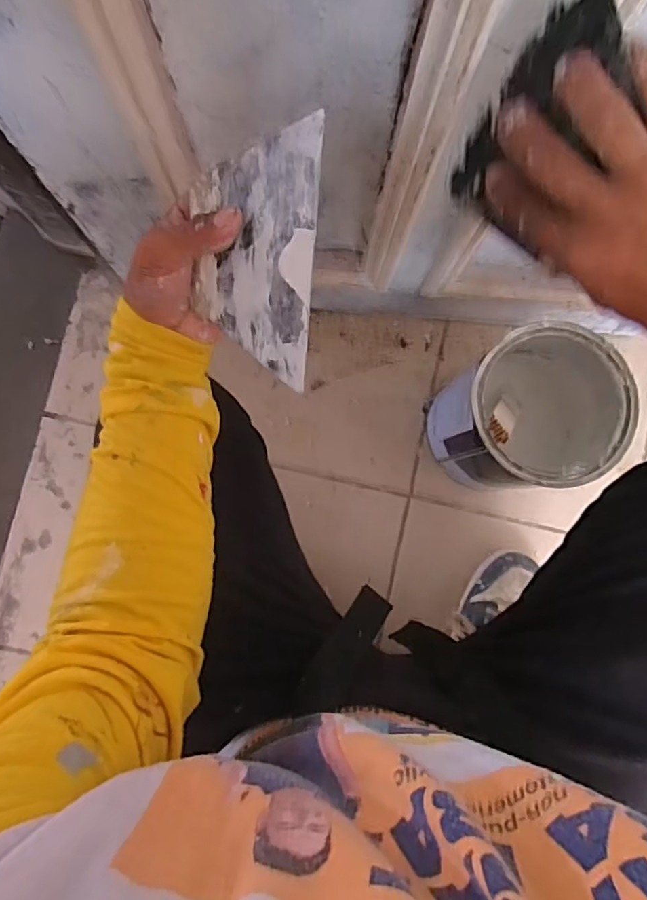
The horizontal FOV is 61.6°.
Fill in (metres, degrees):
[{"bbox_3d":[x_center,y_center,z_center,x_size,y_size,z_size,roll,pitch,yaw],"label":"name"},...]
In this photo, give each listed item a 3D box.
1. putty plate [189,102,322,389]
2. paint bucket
[{"bbox_3d":[-0.043,-0.114,0.324,0.095,0.004,0.135,20,118,33],"label":"putty plate"},{"bbox_3d":[0.233,-0.041,0.617,0.174,0.170,0.162,0,85,-2],"label":"paint bucket"}]

